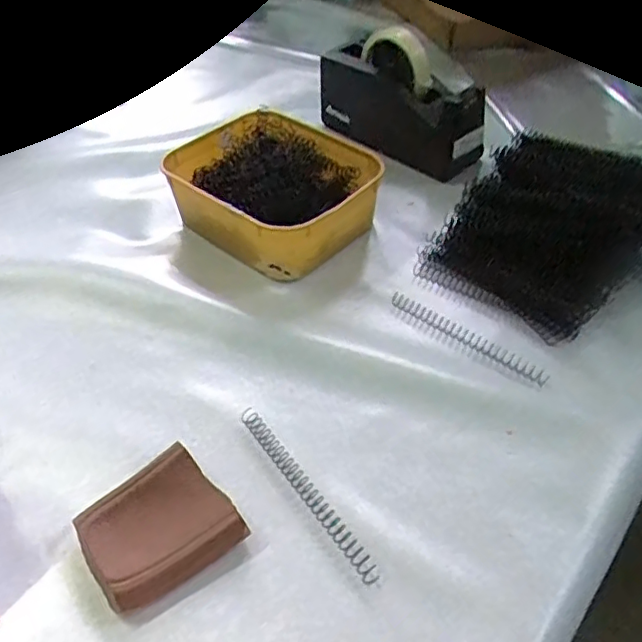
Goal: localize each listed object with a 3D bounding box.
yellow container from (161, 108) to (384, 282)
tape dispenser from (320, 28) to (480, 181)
[{"bbox_3d":[-0.052,-0.137,0.619,0.200,0.057,0.156,31,55,28],"label":"yellow container"},{"bbox_3d":[0.090,-0.261,0.701,0.210,0.110,0.067,35,57,30],"label":"tape dispenser"}]

